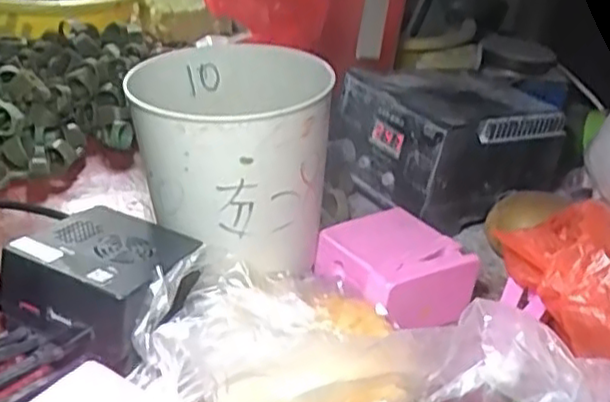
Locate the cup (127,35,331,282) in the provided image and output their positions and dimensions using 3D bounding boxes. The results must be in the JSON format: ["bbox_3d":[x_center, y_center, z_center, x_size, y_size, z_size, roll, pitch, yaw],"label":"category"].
[{"bbox_3d":[-0.046,-0.030,0.416,0.109,0.096,0.116,5,30,-3],"label":"cup"}]

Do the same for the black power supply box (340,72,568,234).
[{"bbox_3d":[0.112,-0.049,0.535,0.134,0.078,0.128,-15,37,-35],"label":"black power supply box"}]

